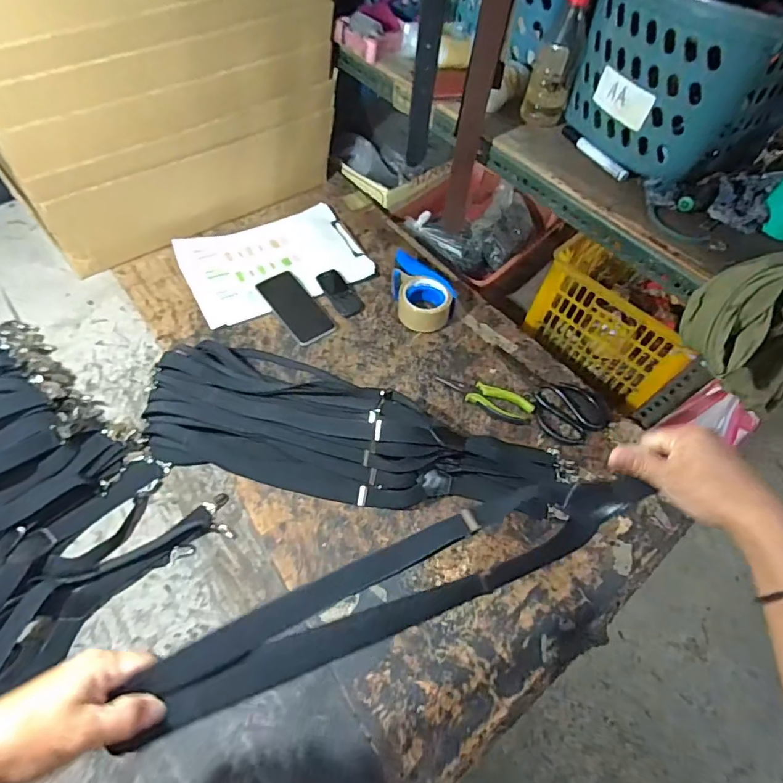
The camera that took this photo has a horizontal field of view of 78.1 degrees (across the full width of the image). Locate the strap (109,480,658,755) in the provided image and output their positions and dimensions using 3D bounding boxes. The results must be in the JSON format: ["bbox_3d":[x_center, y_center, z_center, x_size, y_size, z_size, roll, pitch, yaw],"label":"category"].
[{"bbox_3d":[0.014,0.161,0.408,0.432,0.031,0.068,-21,60,-8],"label":"strap"}]

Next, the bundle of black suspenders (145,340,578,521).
[{"bbox_3d":[-0.042,0.046,0.722,0.603,0.085,0.229,13,57,4],"label":"bundle of black suspenders"}]

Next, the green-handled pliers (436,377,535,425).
[{"bbox_3d":[0.153,0.011,0.800,0.161,0.019,0.058,22,58,10],"label":"green-handled pliers"}]

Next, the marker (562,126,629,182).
[{"bbox_3d":[0.302,-0.361,0.724,0.014,0.020,0.139,-23,62,-20],"label":"marker"}]

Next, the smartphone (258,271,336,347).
[{"bbox_3d":[-0.177,-0.158,0.894,0.076,0.009,0.169,-30,64,-22],"label":"smartphone"}]

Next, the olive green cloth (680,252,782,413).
[{"bbox_3d":[0.466,-0.070,0.602,0.180,0.174,0.104,0,57,-6],"label":"olive green cloth"}]

